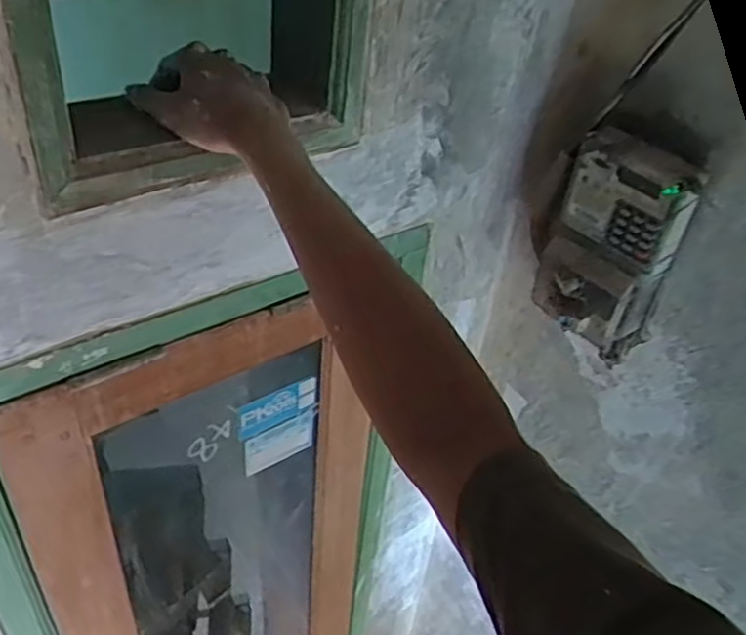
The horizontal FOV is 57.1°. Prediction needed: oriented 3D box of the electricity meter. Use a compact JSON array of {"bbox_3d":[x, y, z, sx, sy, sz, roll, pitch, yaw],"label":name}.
[{"bbox_3d":[0.236,-0.064,0.694,0.119,0.225,0.067,31,44,27],"label":"electricity meter"}]

